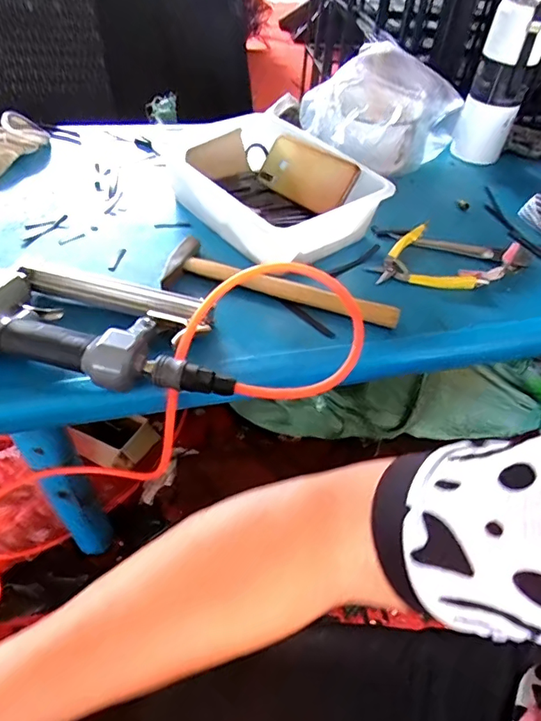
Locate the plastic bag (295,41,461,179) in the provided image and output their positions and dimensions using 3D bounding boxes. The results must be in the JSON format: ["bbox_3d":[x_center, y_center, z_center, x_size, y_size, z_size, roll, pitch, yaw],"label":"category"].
[{"bbox_3d":[0.146,-0.400,0.798,0.225,0.144,0.216,-32,57,-28],"label":"plastic bag"}]

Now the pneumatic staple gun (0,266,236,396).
[{"bbox_3d":[-0.170,-0.040,0.487,0.277,0.071,0.153,5,48,0],"label":"pneumatic staple gun"}]

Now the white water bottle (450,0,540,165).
[{"bbox_3d":[0.387,-0.474,0.820,0.090,0.286,0.091,19,48,12],"label":"white water bottle"}]

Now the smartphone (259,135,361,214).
[{"bbox_3d":[0.048,-0.264,0.703,0.162,0.076,0.011,41,14,34],"label":"smartphone"}]

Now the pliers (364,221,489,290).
[{"bbox_3d":[0.196,-0.139,0.648,0.137,0.007,0.125,2,48,-2],"label":"pliers"}]

